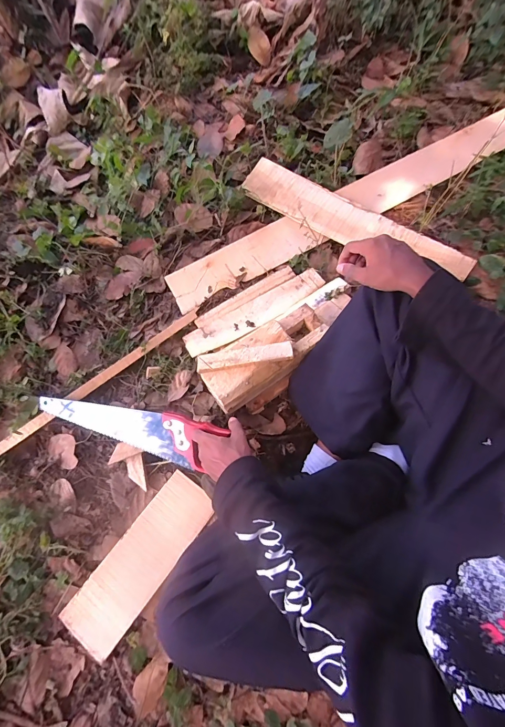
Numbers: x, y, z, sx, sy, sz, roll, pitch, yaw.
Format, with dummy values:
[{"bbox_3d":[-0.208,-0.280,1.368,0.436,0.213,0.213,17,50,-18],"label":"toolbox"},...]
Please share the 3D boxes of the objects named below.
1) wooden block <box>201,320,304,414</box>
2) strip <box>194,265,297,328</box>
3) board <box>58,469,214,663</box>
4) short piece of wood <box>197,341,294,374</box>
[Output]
[{"bbox_3d":[-0.003,0.004,0.656,0.182,0.054,0.103,-32,70,-8],"label":"wooden block"},{"bbox_3d":[-0.014,-0.155,0.785,0.262,0.015,0.036,-33,72,-10],"label":"strip"},{"bbox_3d":[-0.203,0.359,0.616,0.105,0.014,0.306,36,74,13],"label":"board"},{"bbox_3d":[-0.015,-0.014,0.623,0.178,0.025,0.034,-8,68,1],"label":"short piece of wood"}]

